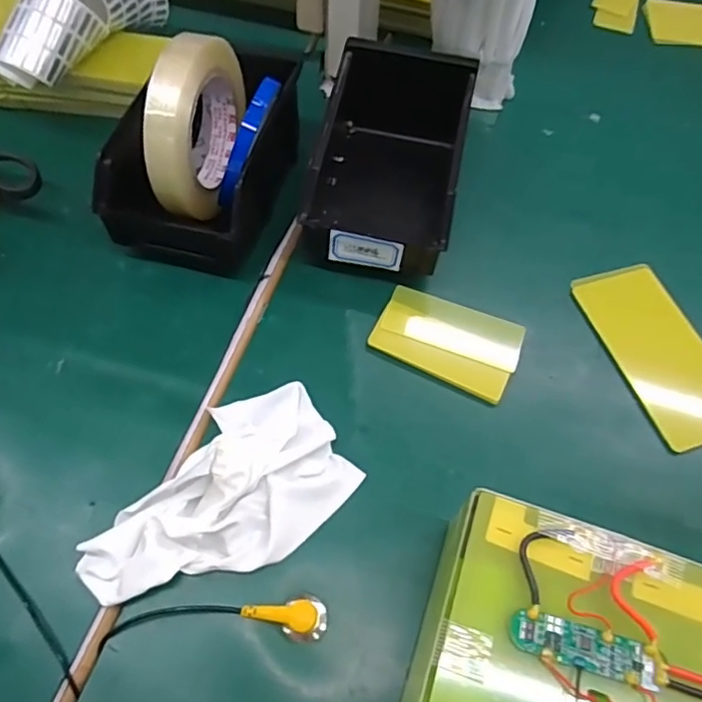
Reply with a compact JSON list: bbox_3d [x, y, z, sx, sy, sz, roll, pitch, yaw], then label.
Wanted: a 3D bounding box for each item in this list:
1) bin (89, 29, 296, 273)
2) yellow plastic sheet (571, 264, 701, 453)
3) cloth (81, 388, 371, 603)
[{"bbox_3d":[-0.103,-0.152,0.417,0.100,0.125,0.160,19,61,10],"label":"bin"},{"bbox_3d":[0.217,-0.001,0.415,0.061,0.009,0.140,-15,61,-10],"label":"yellow plastic sheet"},{"bbox_3d":[-0.075,0.081,0.332,0.155,0.035,0.091,-33,65,-19],"label":"cloth"}]

